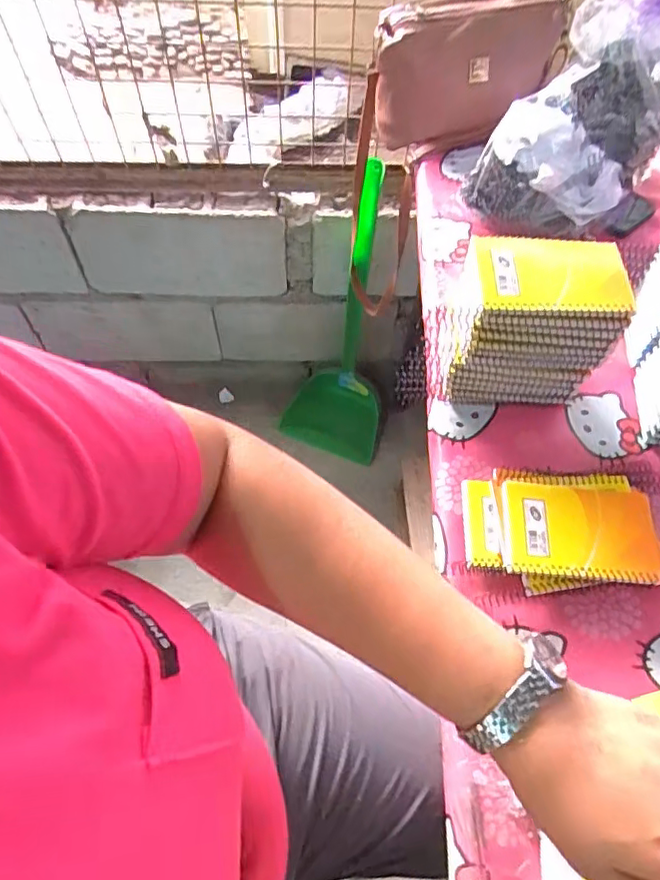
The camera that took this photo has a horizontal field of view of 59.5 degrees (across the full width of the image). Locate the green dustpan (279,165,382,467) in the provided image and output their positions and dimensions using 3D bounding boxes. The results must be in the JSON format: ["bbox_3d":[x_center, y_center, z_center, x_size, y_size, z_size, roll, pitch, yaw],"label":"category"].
[{"bbox_3d":[0.032,-0.208,1.160,0.195,0.619,0.240,6,61,1],"label":"green dustpan"}]

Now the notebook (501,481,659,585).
[{"bbox_3d":[0.221,0.079,0.512,0.135,0.007,0.086,5,62,-1],"label":"notebook"}]

